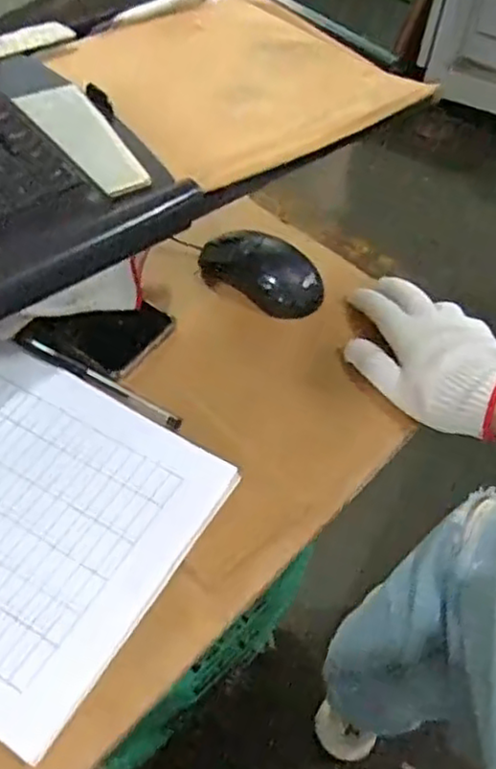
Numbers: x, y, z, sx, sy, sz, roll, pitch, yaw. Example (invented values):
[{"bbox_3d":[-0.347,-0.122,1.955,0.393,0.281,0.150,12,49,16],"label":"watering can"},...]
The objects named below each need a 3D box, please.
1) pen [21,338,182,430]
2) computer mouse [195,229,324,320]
[{"bbox_3d":[-0.112,-0.004,0.514,0.139,0.007,0.013,25,55,15],"label":"pen"},{"bbox_3d":[0.013,-0.095,0.588,0.109,0.038,0.051,25,55,15],"label":"computer mouse"}]

